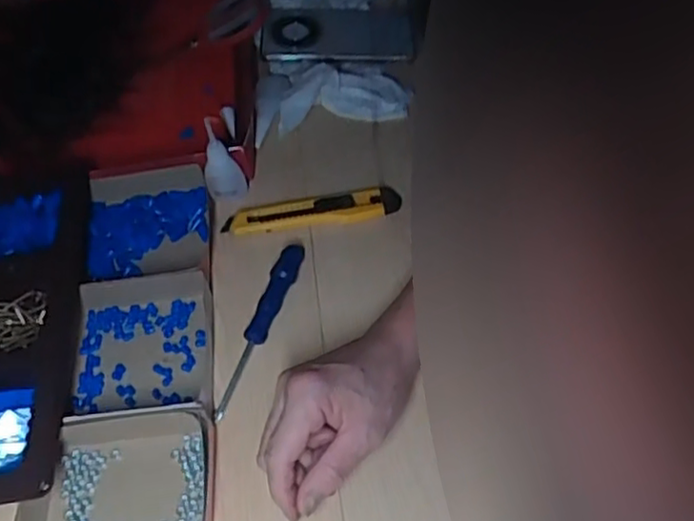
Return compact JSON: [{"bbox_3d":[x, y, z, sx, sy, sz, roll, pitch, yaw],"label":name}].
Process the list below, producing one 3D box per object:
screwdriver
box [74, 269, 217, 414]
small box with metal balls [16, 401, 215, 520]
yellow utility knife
[{"bbox_3d":[-0.067,0.047,0.524,0.019,0.017,0.168,12,56,12],"label":"screwdriver"},{"bbox_3d":[-0.162,0.066,0.513,0.110,0.036,0.116,-8,54,-3],"label":"box"},{"bbox_3d":[-0.155,0.163,0.439,0.132,0.032,0.134,-6,54,-1],"label":"small box with metal balls"},{"bbox_3d":[-0.031,-0.044,0.599,0.161,0.015,0.033,-11,54,-5],"label":"yellow utility knife"}]

